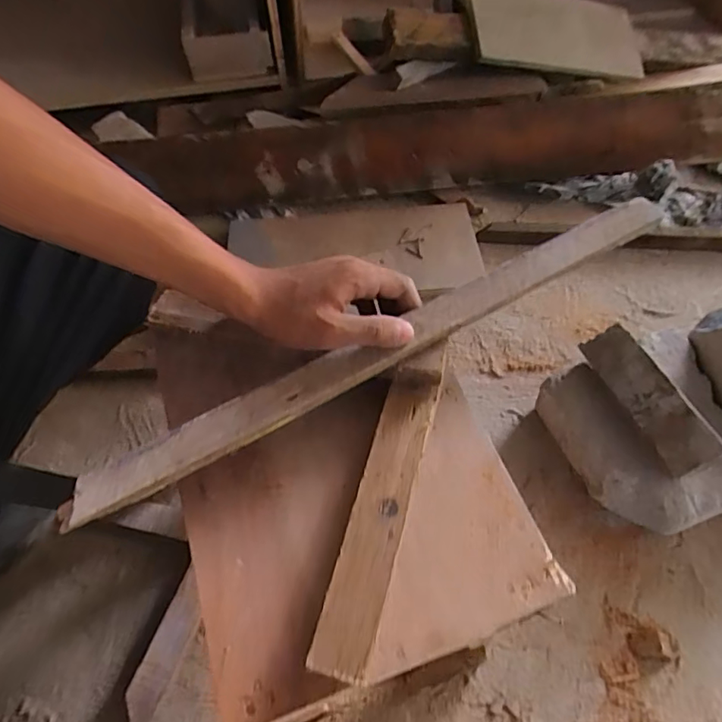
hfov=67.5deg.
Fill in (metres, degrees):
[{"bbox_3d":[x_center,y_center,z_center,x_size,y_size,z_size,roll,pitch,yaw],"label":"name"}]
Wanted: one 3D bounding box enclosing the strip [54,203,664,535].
[{"bbox_3d":[0.029,-0.017,0.396,0.491,0.014,0.032,-27,57,-15],"label":"strip"}]

